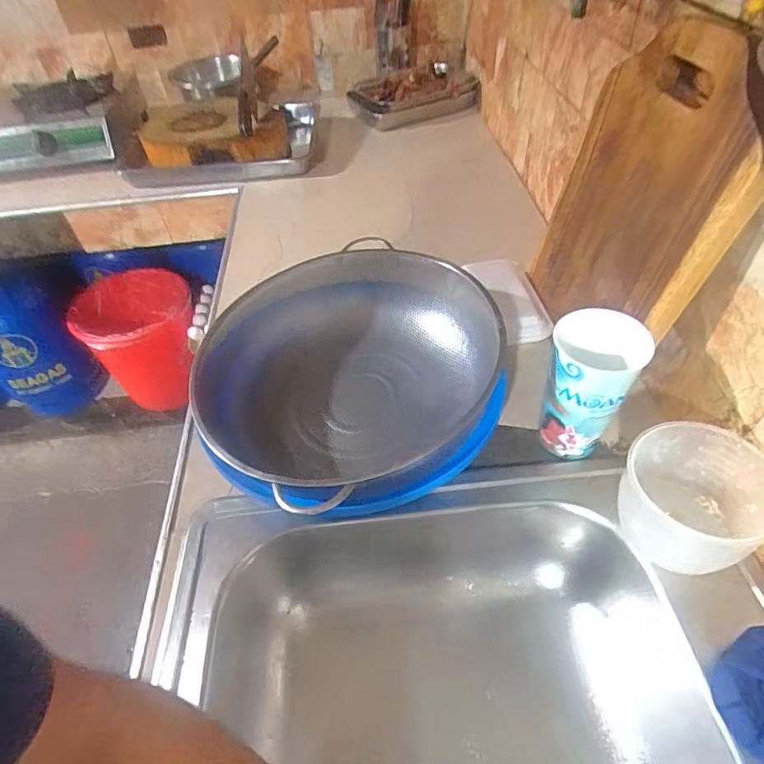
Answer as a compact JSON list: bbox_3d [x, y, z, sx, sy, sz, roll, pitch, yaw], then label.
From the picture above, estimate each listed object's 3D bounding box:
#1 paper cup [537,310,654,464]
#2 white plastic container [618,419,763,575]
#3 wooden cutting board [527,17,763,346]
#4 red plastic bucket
[{"bbox_3d":[0.217,0.007,0.516,0.080,0.156,0.088,-3,48,3],"label":"paper cup"},{"bbox_3d":[0.296,0.114,0.465,0.118,0.108,0.116,-3,48,3],"label":"white plastic container"},{"bbox_3d":[0.269,-0.188,0.522,0.023,0.320,0.246,-1,46,-13],"label":"wooden cutting board"},{"bbox_3d":[-0.770,-0.145,1.588,0.335,0.341,0.366,-25,51,-16],"label":"red plastic bucket"}]

